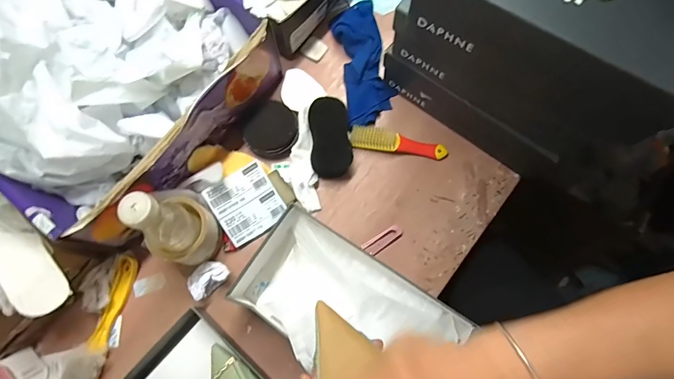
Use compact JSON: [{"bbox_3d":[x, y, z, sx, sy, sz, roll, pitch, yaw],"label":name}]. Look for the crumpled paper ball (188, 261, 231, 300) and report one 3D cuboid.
[{"bbox_3d":[-0.193,0.132,0.586,0.059,0.035,0.043,-40,78,-9],"label":"crumpled paper ball"}]

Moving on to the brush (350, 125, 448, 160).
[{"bbox_3d":[0.100,-0.077,0.634,0.155,0.025,0.037,8,75,4],"label":"brush"}]

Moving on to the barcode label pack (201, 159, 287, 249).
[{"bbox_3d":[-0.140,0.021,0.604,0.097,0.013,0.102,-32,93,-7],"label":"barcode label pack"}]

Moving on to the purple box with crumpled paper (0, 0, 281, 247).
[{"bbox_3d":[-0.321,-0.168,0.525,0.288,0.227,0.386,35,78,10],"label":"purple box with crumpled paper"}]

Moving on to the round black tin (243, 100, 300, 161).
[{"bbox_3d":[-0.106,-0.097,0.643,0.086,0.023,0.090,0,75,1],"label":"round black tin"}]

